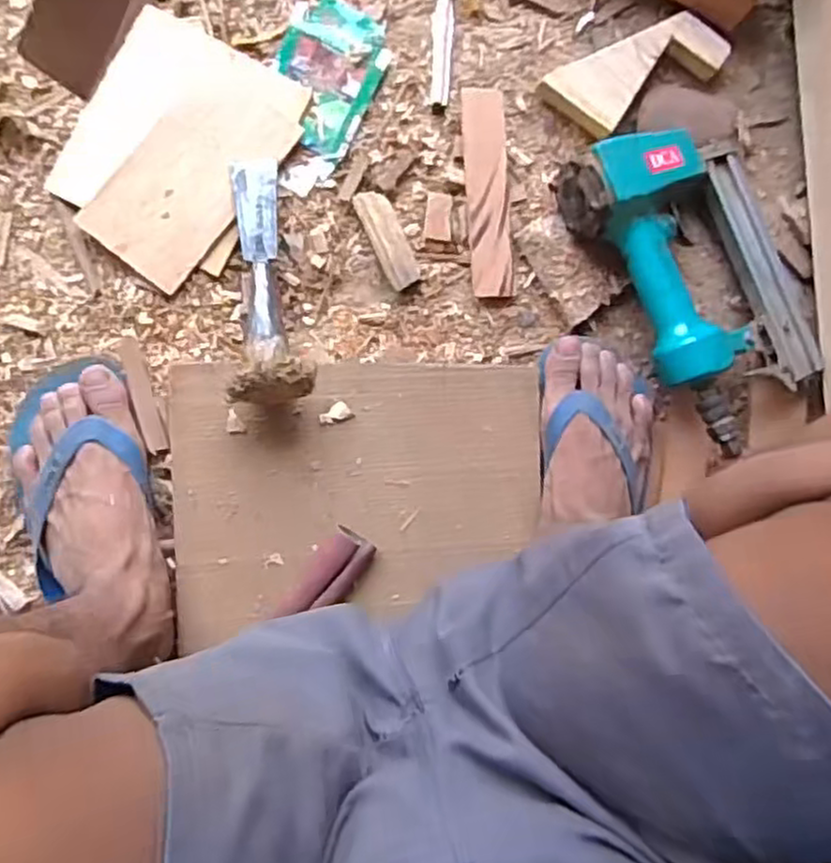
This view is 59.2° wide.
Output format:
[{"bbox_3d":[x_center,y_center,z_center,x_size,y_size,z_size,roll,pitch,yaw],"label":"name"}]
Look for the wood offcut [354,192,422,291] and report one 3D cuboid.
[{"bbox_3d":[-0.021,-0.152,0.577,0.026,0.015,0.079,-24,96,-6],"label":"wood offcut"}]

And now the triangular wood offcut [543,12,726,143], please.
[{"bbox_3d":[0.182,-0.296,0.603,0.145,0.022,0.063,-32,95,-7],"label":"triangular wood offcut"}]

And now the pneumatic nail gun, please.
[{"bbox_3d":[0.235,-0.129,0.591,0.162,0.072,0.258,-30,96,-5],"label":"pneumatic nail gun"}]

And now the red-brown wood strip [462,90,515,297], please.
[{"bbox_3d":[0.060,-0.190,0.585,0.037,0.014,0.161,-4,93,-7],"label":"red-brown wood strip"}]

